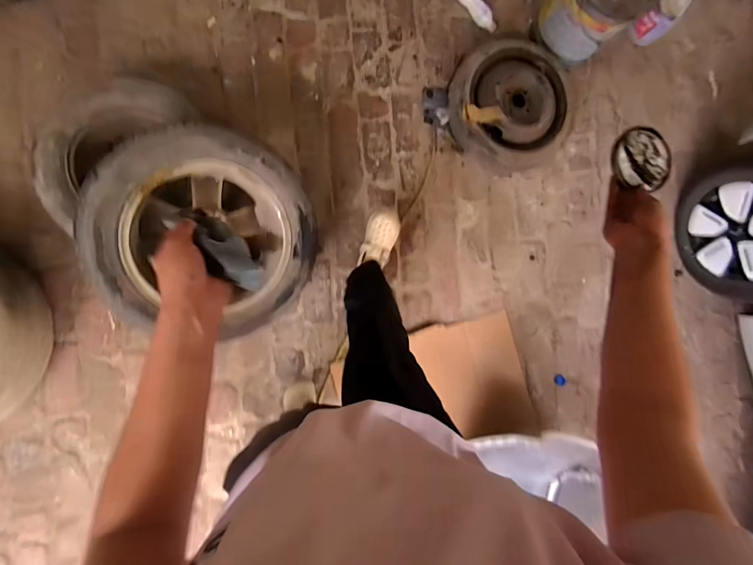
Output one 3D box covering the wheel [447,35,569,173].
[{"bbox_3d":[0.467,-0.636,1.390,0.403,0.160,0.443,0,88,-9],"label":"wheel"}]

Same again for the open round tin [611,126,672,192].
[{"bbox_3d":[0.378,-0.177,0.553,0.092,0.023,0.085,0,91,-10],"label":"open round tin"}]

